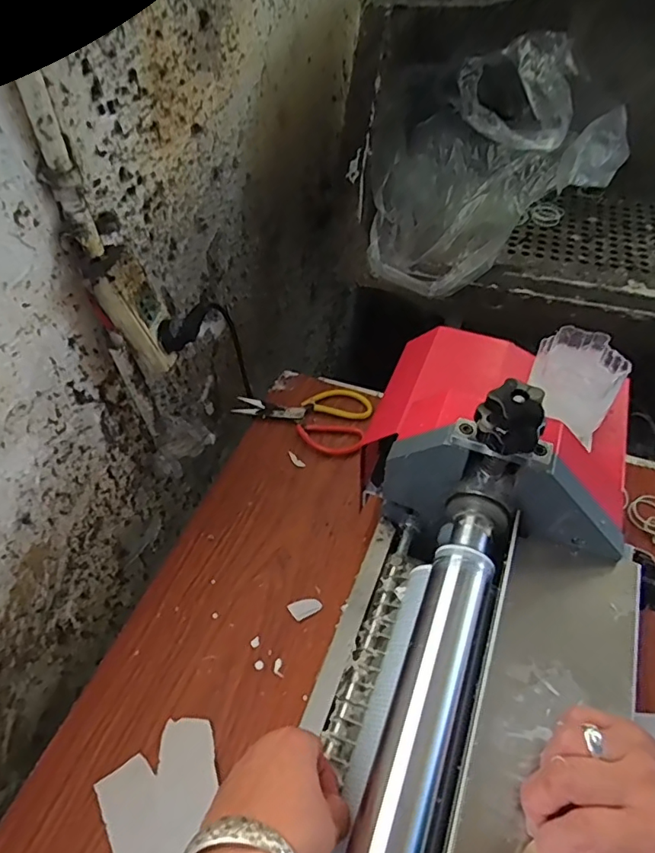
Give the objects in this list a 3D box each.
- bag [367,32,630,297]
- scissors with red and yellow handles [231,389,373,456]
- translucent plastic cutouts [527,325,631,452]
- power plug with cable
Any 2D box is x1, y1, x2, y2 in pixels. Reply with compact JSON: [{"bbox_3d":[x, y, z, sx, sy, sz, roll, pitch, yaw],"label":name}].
[{"bbox_3d":[0.242,-0.365,0.779,0.307,0.239,0.307,12,52,12],"label":"bag"},{"bbox_3d":[-0.028,-0.027,0.774,0.188,0.012,0.114,19,53,17],"label":"scissors with red and yellow handles"},{"bbox_3d":[0.228,-0.042,0.495,0.074,0.072,0.068,21,54,18],"label":"translucent plastic cutouts"},{"bbox_3d":[-0.140,-0.104,0.691,0.026,0.241,0.076,15,85,13],"label":"power plug with cable"}]

